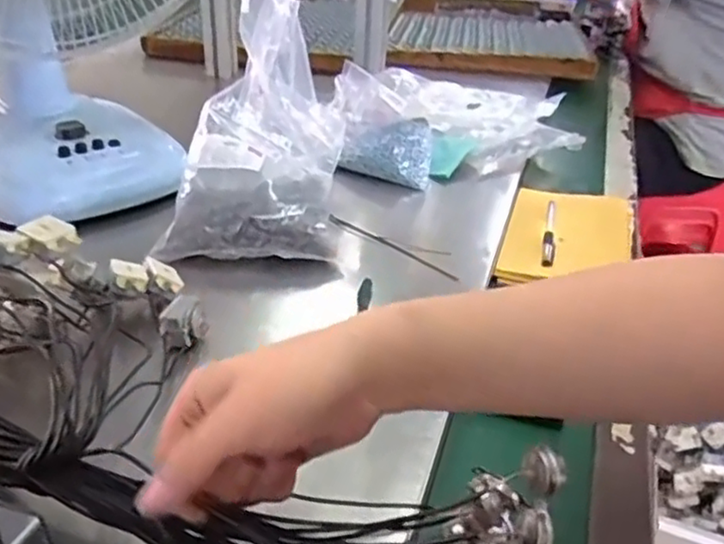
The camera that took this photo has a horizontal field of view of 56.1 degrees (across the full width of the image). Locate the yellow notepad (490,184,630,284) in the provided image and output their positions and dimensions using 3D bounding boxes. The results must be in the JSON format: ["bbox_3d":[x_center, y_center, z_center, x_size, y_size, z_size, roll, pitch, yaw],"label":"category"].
[{"bbox_3d":[0.221,-0.039,0.726,0.129,0.019,0.203,12,33,13],"label":"yellow notepad"}]

